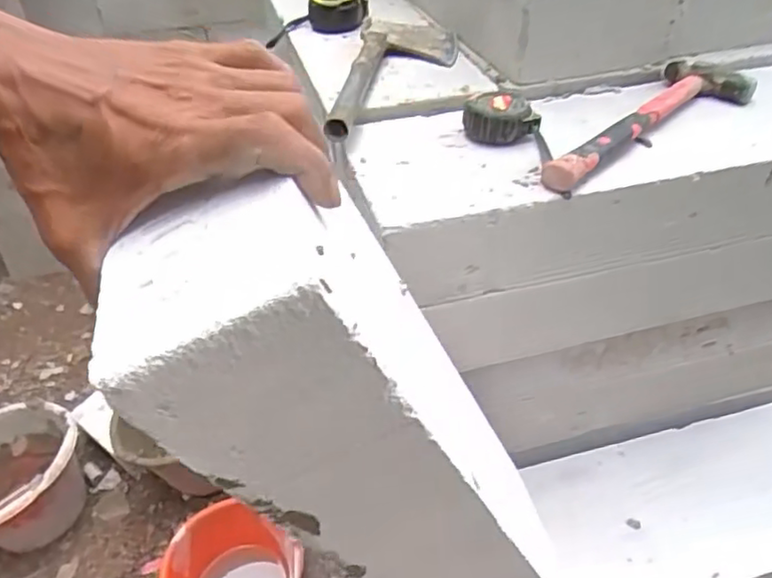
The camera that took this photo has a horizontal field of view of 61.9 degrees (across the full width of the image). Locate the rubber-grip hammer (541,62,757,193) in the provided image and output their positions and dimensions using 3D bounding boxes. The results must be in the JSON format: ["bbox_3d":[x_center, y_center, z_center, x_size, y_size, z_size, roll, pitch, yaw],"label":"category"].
[{"bbox_3d":[0.256,-0.154,0.610,0.089,0.026,0.275,29,50,30],"label":"rubber-grip hammer"}]

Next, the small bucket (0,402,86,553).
[{"bbox_3d":[-0.748,0.392,1.266,0.316,0.176,0.245,-24,46,-23],"label":"small bucket"}]

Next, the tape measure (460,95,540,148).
[{"bbox_3d":[0.112,-0.166,0.629,0.059,0.033,0.054,-16,44,-16],"label":"tape measure"}]

